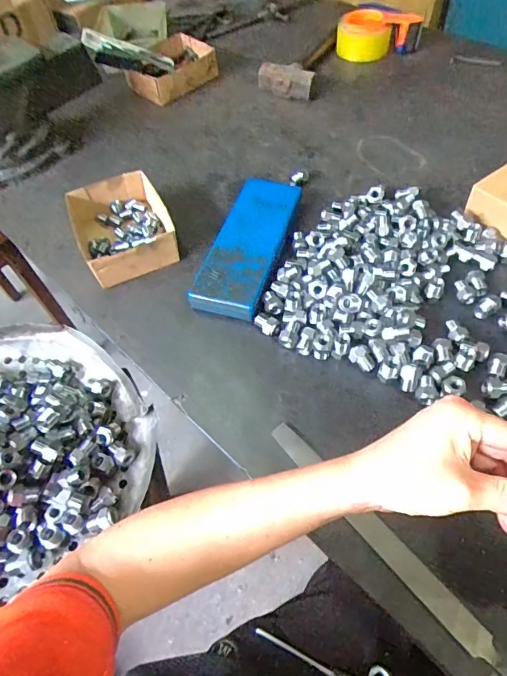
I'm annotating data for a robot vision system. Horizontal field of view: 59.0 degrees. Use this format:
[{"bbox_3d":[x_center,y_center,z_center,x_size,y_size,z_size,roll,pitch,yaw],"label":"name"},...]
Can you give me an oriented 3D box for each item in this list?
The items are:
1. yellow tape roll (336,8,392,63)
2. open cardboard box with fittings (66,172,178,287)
[{"bbox_3d":[0.233,-0.635,0.944,0.107,0.061,0.107,10,57,11],"label":"yellow tape roll"},{"bbox_3d":[-0.184,-0.159,0.642,0.130,0.056,0.177,-25,58,-12],"label":"open cardboard box with fittings"}]

